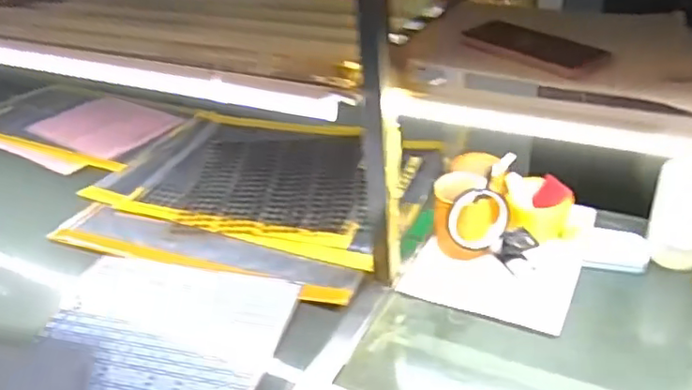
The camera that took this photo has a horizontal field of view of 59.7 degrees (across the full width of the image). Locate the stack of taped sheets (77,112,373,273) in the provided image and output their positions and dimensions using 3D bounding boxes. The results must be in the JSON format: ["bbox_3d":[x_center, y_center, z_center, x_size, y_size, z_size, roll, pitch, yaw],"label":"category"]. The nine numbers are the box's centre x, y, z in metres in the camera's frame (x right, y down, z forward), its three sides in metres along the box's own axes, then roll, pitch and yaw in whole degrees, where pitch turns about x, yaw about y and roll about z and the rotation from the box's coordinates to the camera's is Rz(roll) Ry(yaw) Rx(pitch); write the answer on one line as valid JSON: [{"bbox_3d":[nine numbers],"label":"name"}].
[{"bbox_3d":[-0.147,-0.041,1.129,0.542,0.016,0.398,10,36,22],"label":"stack of taped sheets"}]

